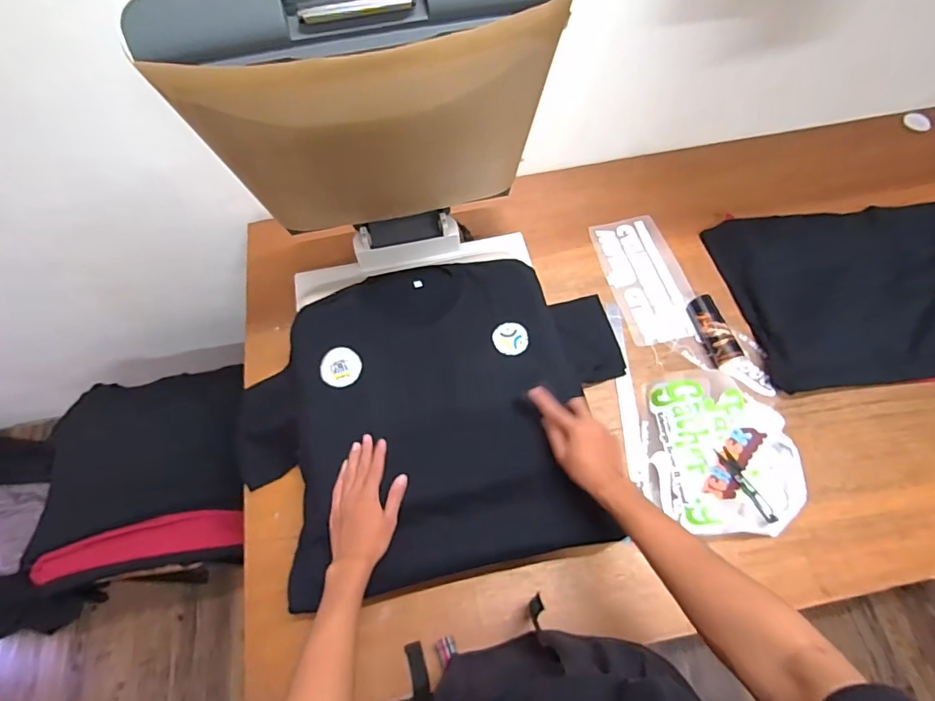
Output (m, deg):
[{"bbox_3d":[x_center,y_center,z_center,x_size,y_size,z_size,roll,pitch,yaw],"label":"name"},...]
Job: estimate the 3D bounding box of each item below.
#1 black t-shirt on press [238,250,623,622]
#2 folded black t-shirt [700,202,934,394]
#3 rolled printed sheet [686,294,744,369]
[{"bbox_3d":[-0.018,0.093,0.775,0.591,0.110,0.471,-11,65,-4],"label":"black t-shirt on press"},{"bbox_3d":[0.737,-0.118,0.893,0.481,0.036,0.350,-8,66,3],"label":"folded black t-shirt"},{"bbox_3d":[0.438,-0.039,0.868,0.047,0.035,0.129,-15,65,-6],"label":"rolled printed sheet"}]

